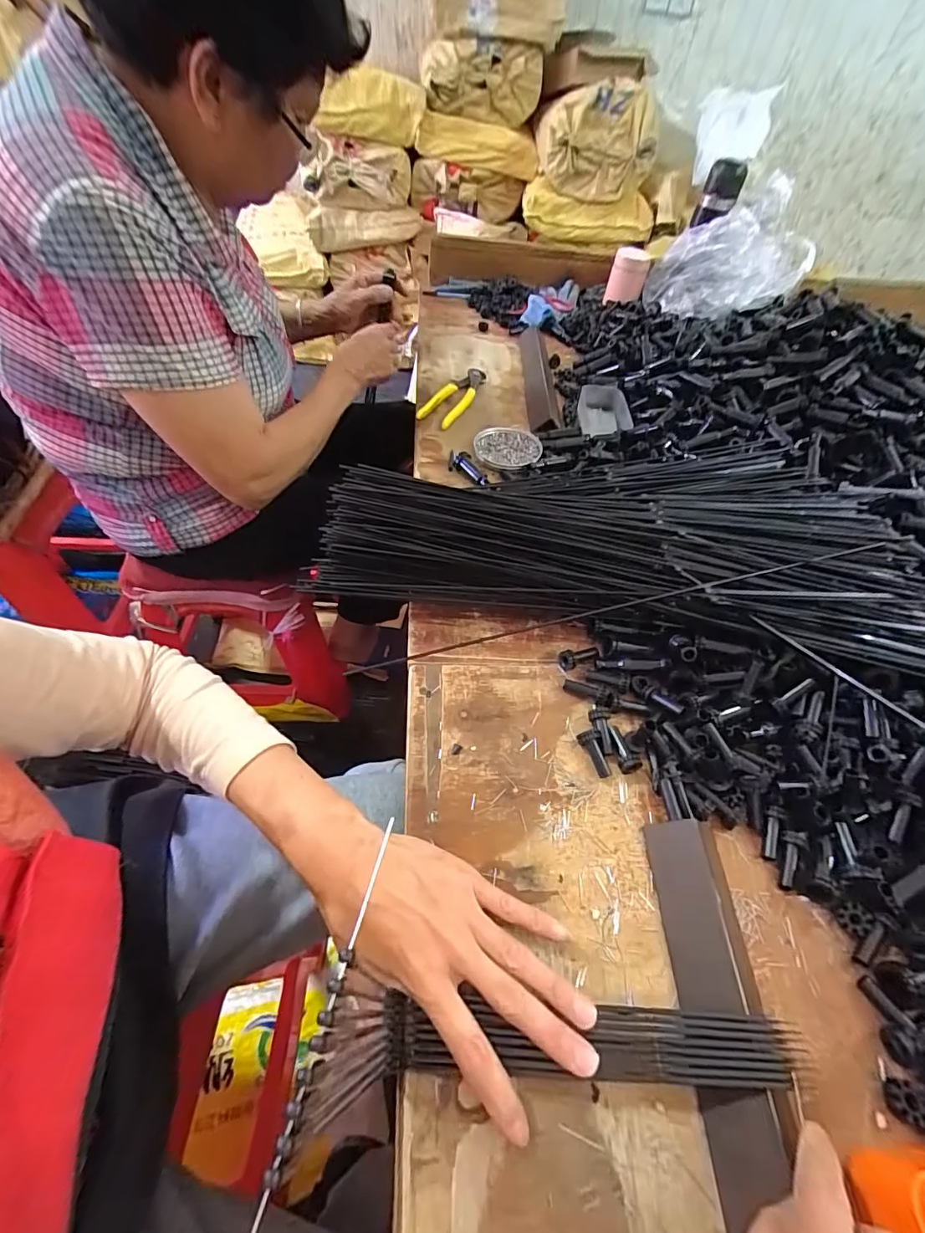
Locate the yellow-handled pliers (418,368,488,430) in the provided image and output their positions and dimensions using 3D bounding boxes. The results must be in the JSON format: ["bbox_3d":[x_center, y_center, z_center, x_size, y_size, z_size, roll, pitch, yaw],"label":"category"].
[{"bbox_3d":[-0.016,-0.339,0.727,0.055,0.017,0.169,21,54,10],"label":"yellow-handled pliers"}]

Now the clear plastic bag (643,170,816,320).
[{"bbox_3d":[0.461,-0.619,0.825,0.238,0.182,0.099,21,54,10],"label":"clear plastic bag"}]

